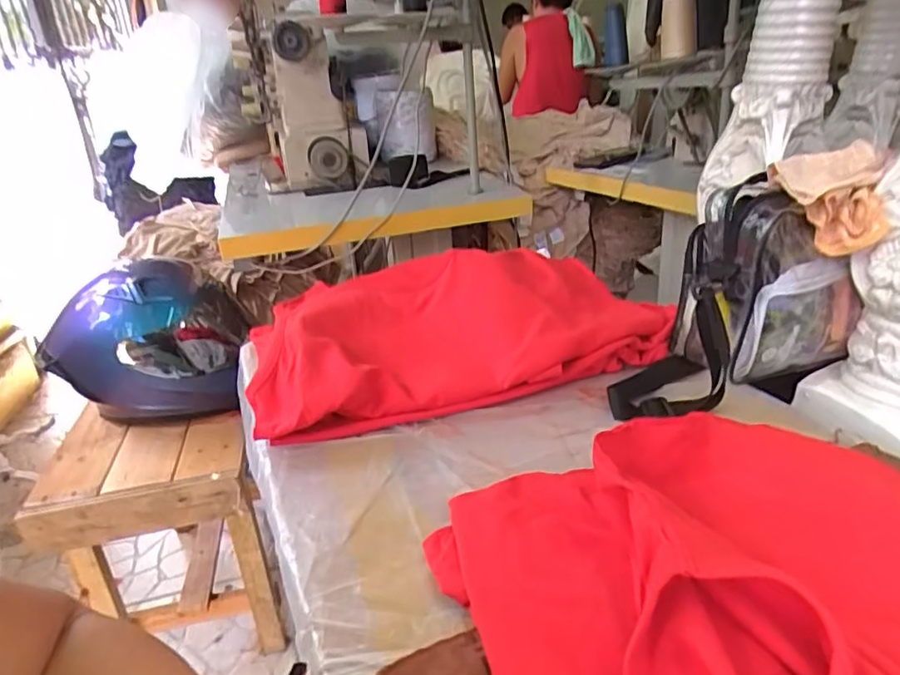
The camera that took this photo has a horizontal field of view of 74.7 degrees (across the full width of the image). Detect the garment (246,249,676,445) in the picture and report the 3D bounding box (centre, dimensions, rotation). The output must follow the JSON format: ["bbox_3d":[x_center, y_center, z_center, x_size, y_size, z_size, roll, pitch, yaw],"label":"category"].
[{"bbox_3d":[-0.003,-0.025,0.733,0.473,0.098,0.289,-8,26,-16],"label":"garment"}]

